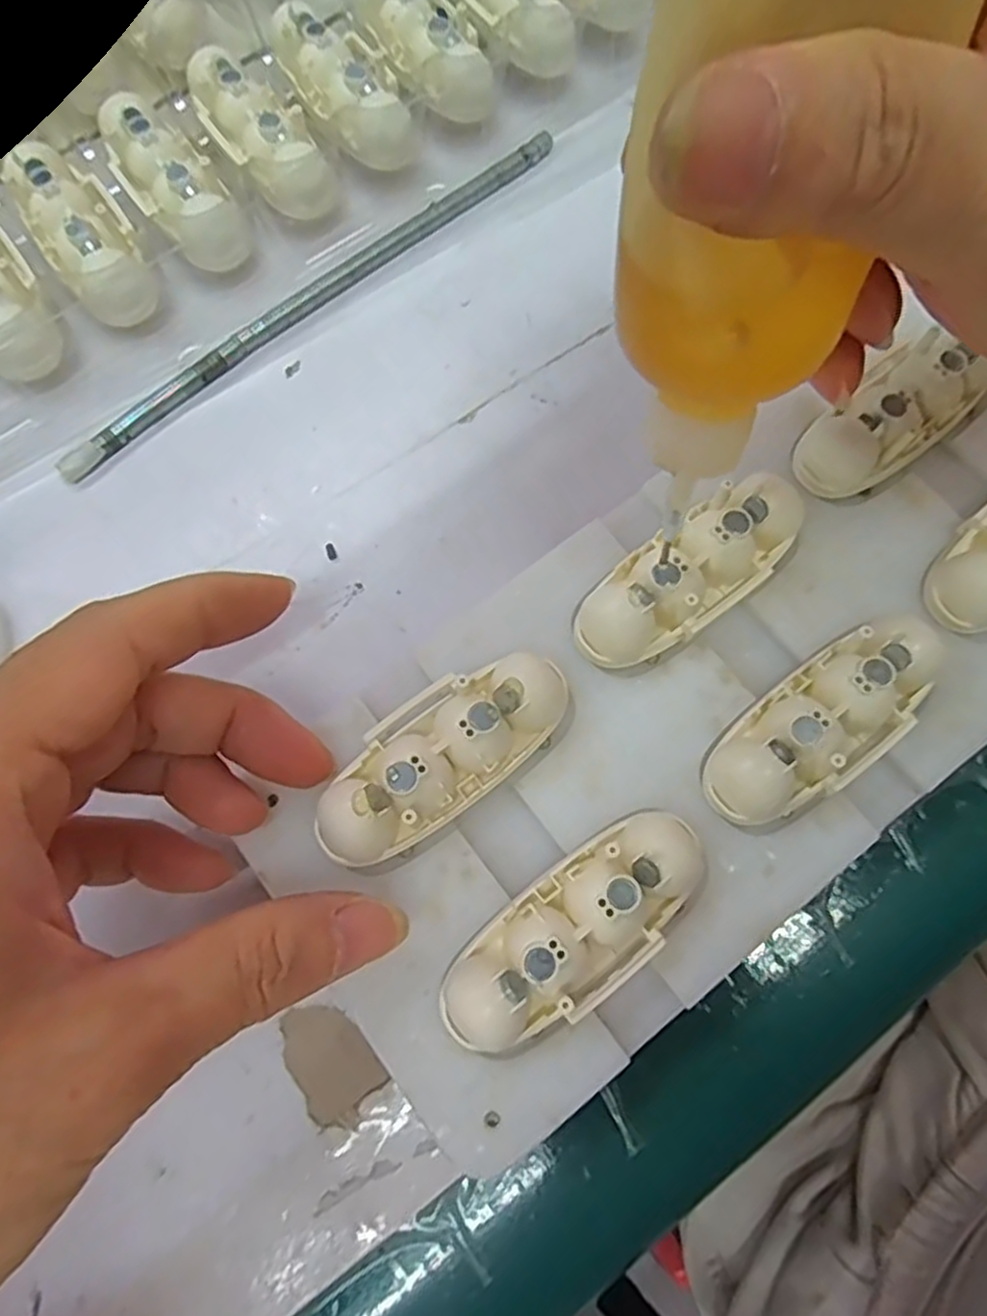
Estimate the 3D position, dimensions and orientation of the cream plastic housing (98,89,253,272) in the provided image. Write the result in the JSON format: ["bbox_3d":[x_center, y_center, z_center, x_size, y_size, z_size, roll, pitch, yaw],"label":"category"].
[{"bbox_3d":[-0.095,-0.141,0.226,0.023,0.016,0.056,-38,78,-11],"label":"cream plastic housing"}]

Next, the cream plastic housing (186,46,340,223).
[{"bbox_3d":[-0.071,-0.159,0.231,0.022,0.016,0.058,-34,77,-10],"label":"cream plastic housing"}]

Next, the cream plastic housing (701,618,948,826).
[{"bbox_3d":[0.074,0.015,0.170,0.058,0.015,0.025,-36,78,-7],"label":"cream plastic housing"}]

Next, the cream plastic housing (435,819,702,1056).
[{"bbox_3d":[0.018,0.056,0.159,0.061,0.019,0.025,-36,78,-7],"label":"cream plastic housing"}]

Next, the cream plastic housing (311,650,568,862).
[{"bbox_3d":[-0.011,0.020,0.169,0.061,0.019,0.026,-38,78,-8],"label":"cream plastic housing"}]

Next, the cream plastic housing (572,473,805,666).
[{"bbox_3d":[0.047,-0.020,0.180,0.061,0.014,0.023,-35,78,-7],"label":"cream plastic housing"}]

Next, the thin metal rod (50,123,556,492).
[{"bbox_3d":[-0.051,-0.112,0.228,0.182,0.008,0.008,-41,78,-11],"label":"thin metal rod"}]

